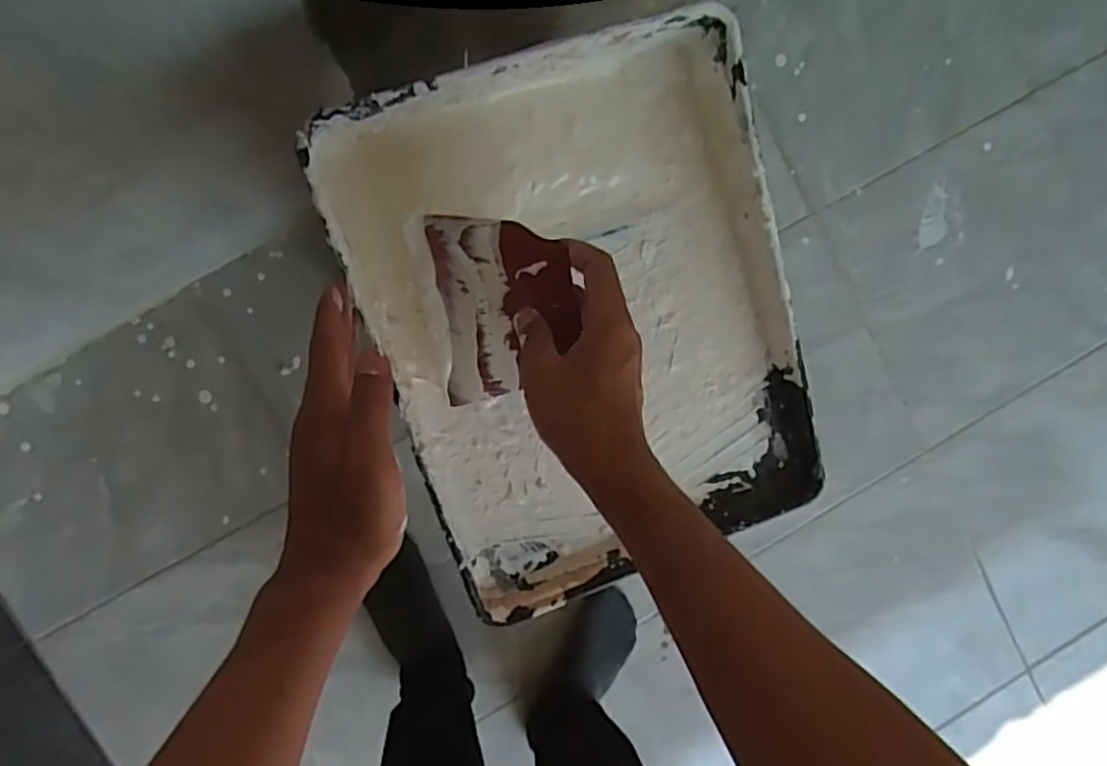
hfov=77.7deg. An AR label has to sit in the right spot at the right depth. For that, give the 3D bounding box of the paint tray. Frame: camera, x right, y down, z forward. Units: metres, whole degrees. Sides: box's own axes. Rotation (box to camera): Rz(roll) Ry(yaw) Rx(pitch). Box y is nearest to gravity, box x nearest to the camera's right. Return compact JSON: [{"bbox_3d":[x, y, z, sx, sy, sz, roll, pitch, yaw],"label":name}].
[{"bbox_3d":[0.027,-0.032,0.460,0.267,0.087,0.340,-19,96,-4],"label":"paint tray"}]

